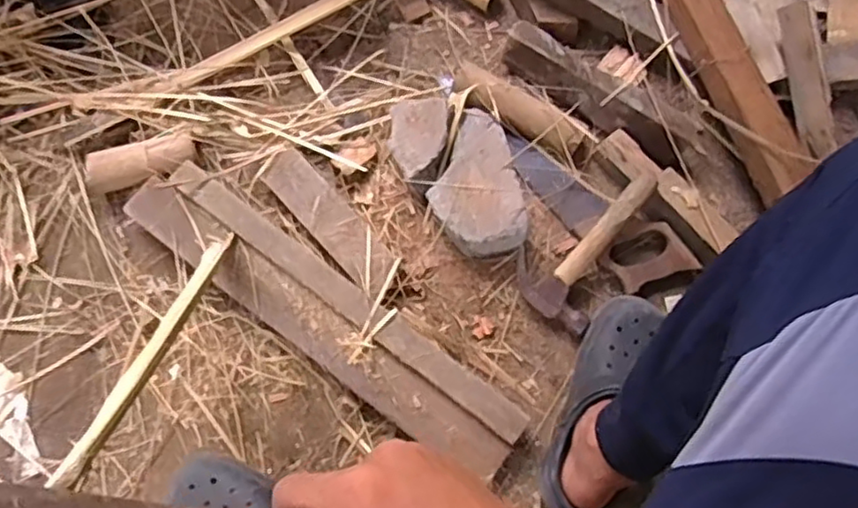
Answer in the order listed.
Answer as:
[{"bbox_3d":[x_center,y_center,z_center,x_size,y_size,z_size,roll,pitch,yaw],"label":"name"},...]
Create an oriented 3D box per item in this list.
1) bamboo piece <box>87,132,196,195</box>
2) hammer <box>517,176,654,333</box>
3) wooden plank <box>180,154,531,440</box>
[{"bbox_3d":[-0.369,-0.113,0.874,0.144,0.051,0.056,-14,74,-6],"label":"bamboo piece"},{"bbox_3d":[0.203,-0.012,0.835,0.116,0.031,0.211,42,95,11],"label":"hammer"},{"bbox_3d":[-0.101,0.052,0.811,0.509,0.023,0.042,35,75,9],"label":"wooden plank"}]

